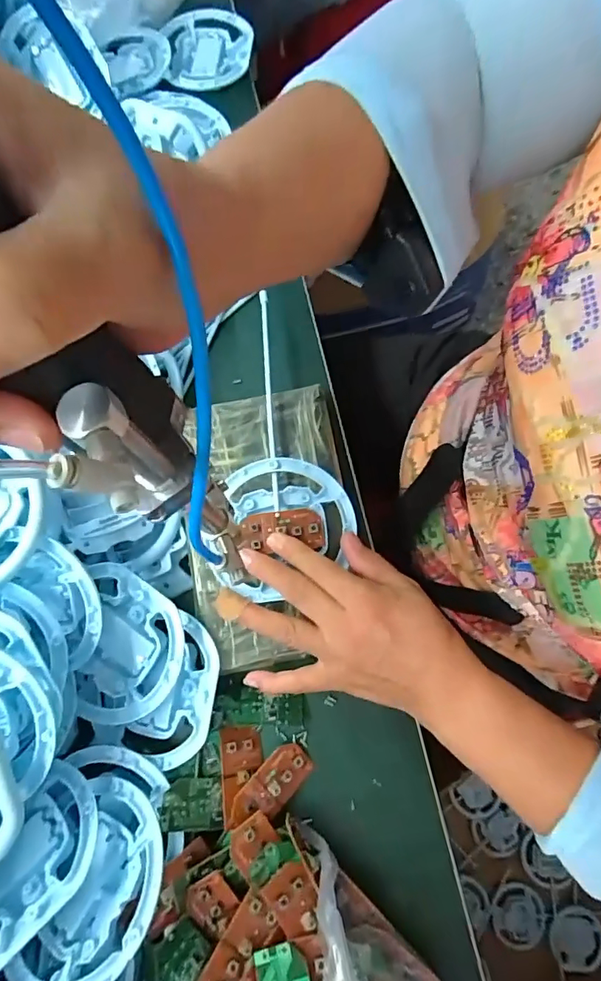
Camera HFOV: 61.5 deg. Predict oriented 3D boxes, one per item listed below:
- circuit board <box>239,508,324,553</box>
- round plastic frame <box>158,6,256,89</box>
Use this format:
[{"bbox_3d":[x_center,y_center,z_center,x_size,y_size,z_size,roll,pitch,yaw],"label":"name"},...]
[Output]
[{"bbox_3d":[-0.013,0.026,0.360,0.058,0.011,0.028,-4,75,0],"label":"circuit board"},{"bbox_3d":[-0.092,-0.449,0.514,0.088,0.018,0.092,0,75,1],"label":"round plastic frame"}]

